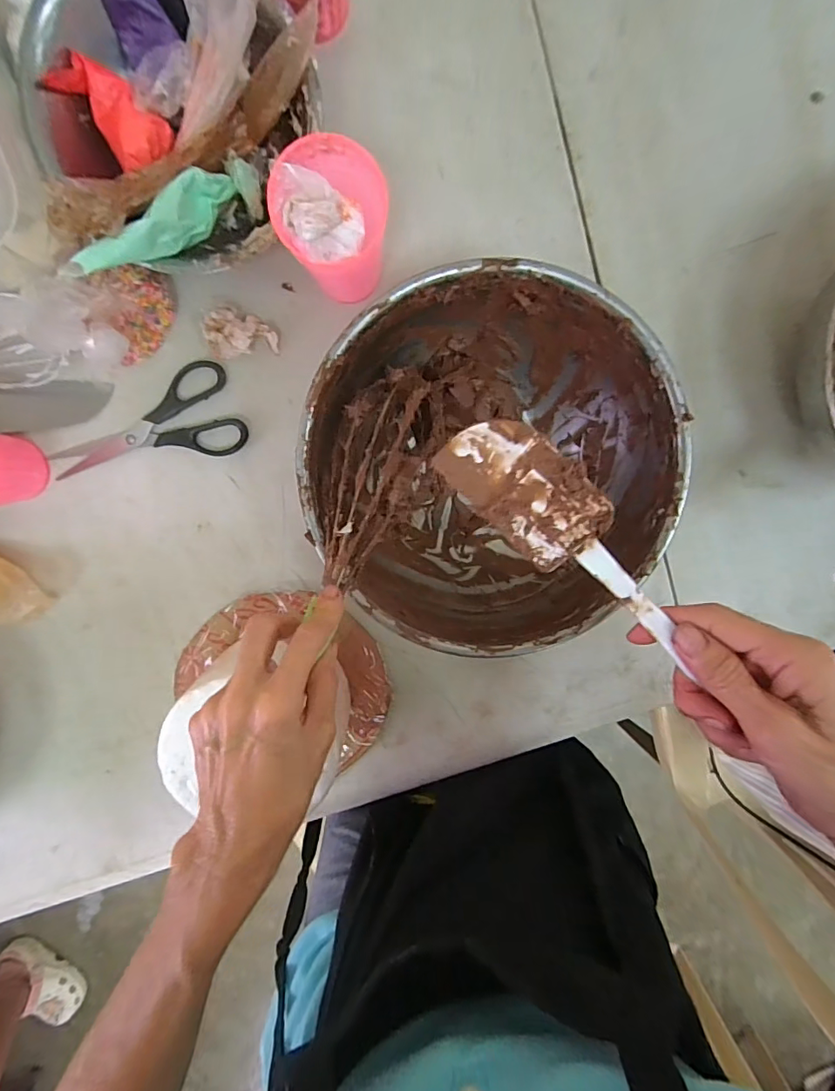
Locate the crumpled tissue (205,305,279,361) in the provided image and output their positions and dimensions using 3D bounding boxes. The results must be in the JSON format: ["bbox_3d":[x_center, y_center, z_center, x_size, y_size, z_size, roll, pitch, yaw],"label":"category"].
[{"bbox_3d":[-0.137,-0.164,0.379,0.051,0.028,0.036,9,98,-4],"label":"crumpled tissue"}]

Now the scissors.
[{"bbox_3d":[-0.224,-0.092,0.399,0.159,0.007,0.072,-19,99,0],"label":"scissors"}]

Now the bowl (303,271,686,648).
[{"bbox_3d":[0.048,-0.057,0.367,0.246,0.105,0.245,0,99,-2],"label":"bowl"}]

